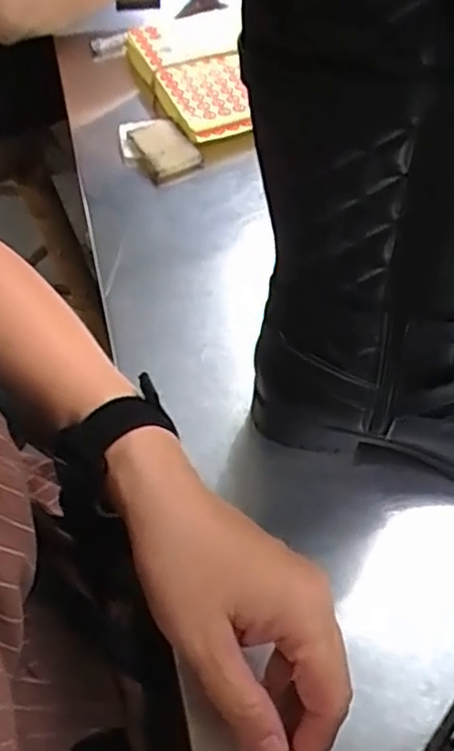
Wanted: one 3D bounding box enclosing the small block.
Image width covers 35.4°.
[{"bbox_3d":[-0.054,-0.195,0.617,0.042,0.016,0.066,-24,56,-13],"label":"small block"}]

